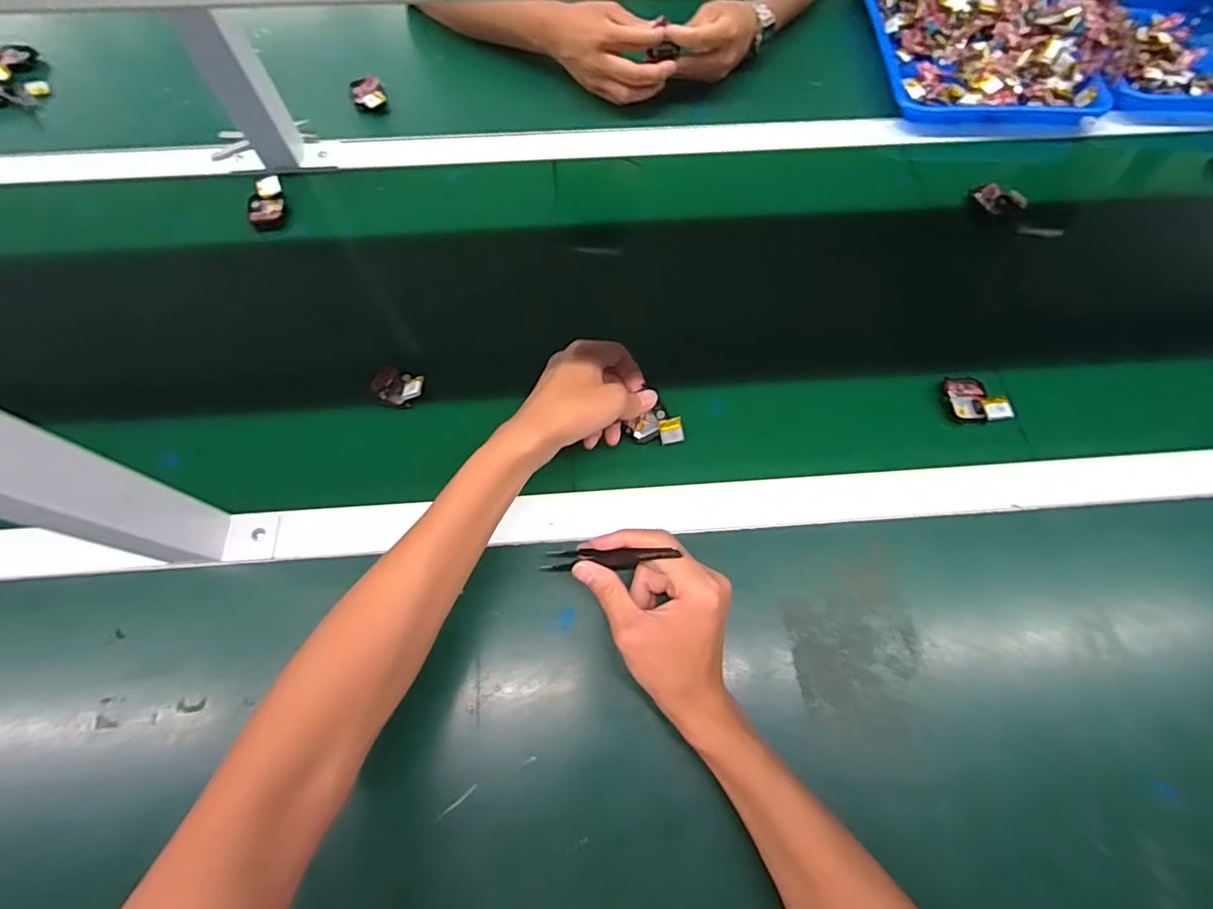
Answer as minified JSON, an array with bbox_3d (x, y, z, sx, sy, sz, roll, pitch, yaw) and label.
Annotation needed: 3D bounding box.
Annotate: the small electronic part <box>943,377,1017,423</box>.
[{"bbox_3d":[0.337,-0.050,0.494,0.048,0.019,0.045,-2,69,-2],"label":"small electronic part"}]

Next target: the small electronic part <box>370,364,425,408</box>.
[{"bbox_3d":[-0.193,-0.063,0.493,0.053,0.012,0.034,25,70,9],"label":"small electronic part"}]

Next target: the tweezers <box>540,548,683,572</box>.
[{"bbox_3d":[-0.005,0.075,0.387,0.116,0.012,0.015,-10,63,38],"label":"tweezers"}]

